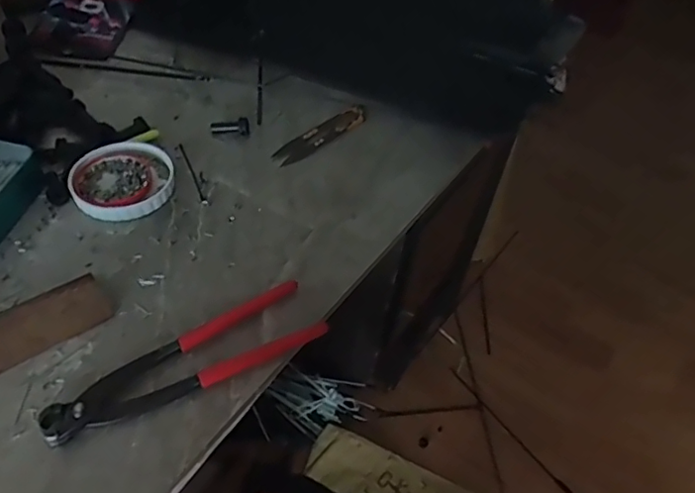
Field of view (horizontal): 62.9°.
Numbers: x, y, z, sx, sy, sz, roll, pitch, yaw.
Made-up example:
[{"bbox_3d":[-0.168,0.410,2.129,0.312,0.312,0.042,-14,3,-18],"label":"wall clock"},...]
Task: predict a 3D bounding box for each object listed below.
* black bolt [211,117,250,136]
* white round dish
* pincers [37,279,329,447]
[{"bbox_3d":[-0.119,-0.122,0.578,0.039,0.016,0.014,3,49,-1],"label":"black bolt"},{"bbox_3d":[-0.209,-0.062,0.529,0.090,0.013,0.095,2,49,-2],"label":"white round dish"},{"bbox_3d":[-0.110,0.080,0.401,0.196,0.014,0.049,-26,56,-23],"label":"pincers"}]

